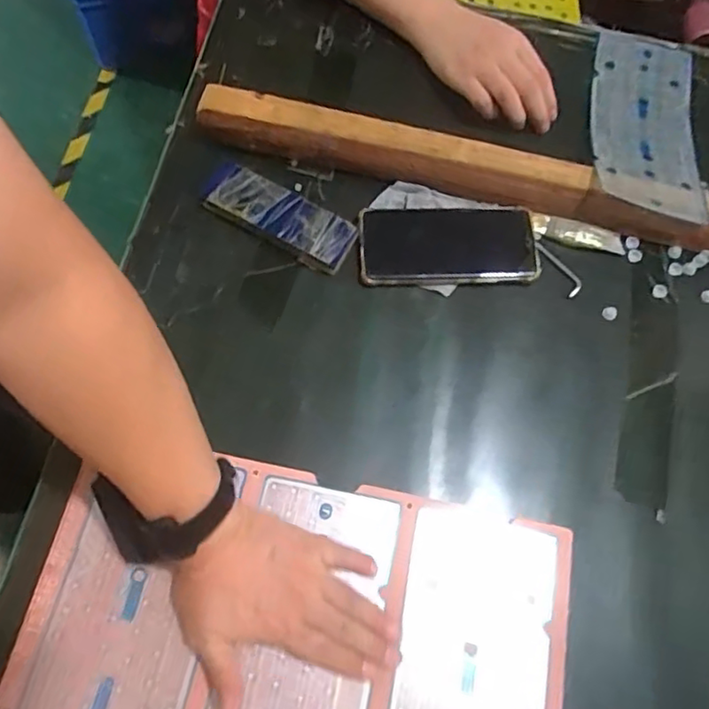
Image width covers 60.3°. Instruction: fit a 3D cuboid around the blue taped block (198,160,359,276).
[{"bbox_3d":[-0.071,-0.128,0.564,0.147,0.017,0.052,31,70,9],"label":"blue taped block"}]

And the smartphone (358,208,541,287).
[{"bbox_3d":[0.085,-0.102,0.563,0.161,0.017,0.079,-1,68,-3],"label":"smartphone"}]

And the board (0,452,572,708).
[{"bbox_3d":[-0.046,0.229,0.425,0.377,0.011,0.285,11,68,2],"label":"board"}]

